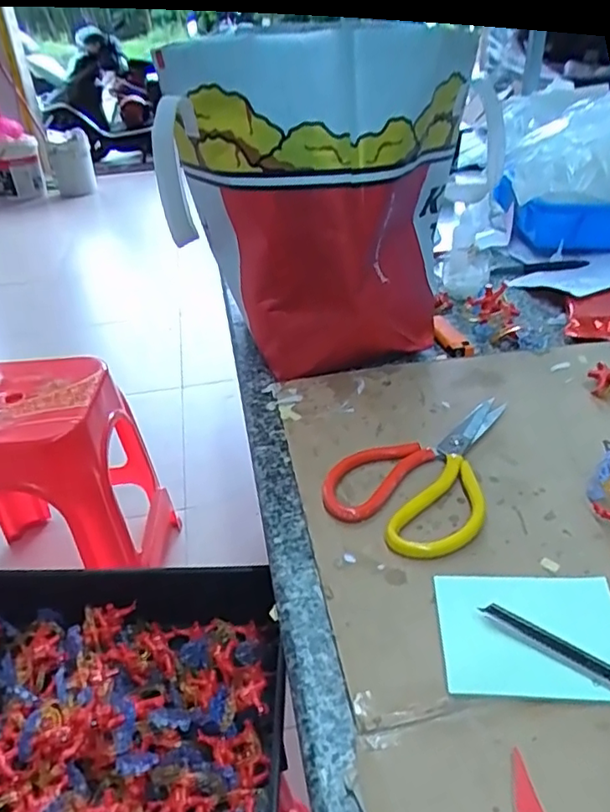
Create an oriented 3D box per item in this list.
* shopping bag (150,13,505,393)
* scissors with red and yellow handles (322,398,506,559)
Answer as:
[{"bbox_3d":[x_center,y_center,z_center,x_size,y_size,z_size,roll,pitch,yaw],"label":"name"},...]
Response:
[{"bbox_3d":[0.018,-0.185,0.571,0.251,0.268,0.162,-3,34,3],"label":"shopping bag"},{"bbox_3d":[0.098,0.041,0.452,0.110,0.012,0.177,22,42,34],"label":"scissors with red and yellow handles"}]

